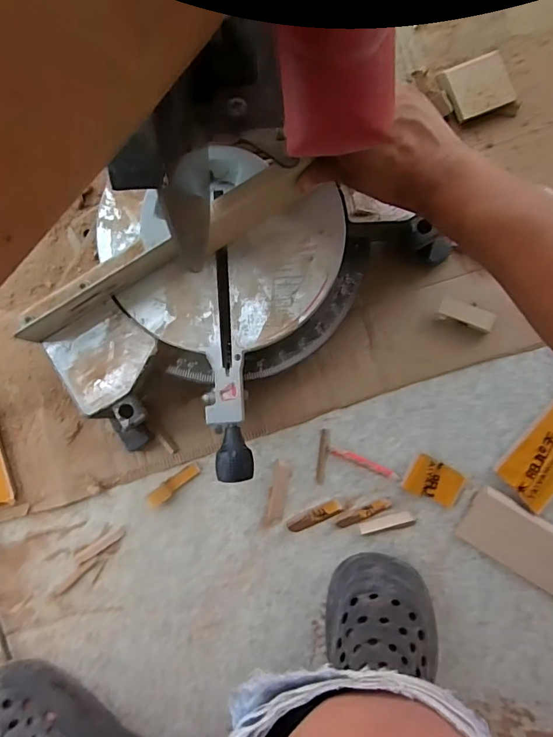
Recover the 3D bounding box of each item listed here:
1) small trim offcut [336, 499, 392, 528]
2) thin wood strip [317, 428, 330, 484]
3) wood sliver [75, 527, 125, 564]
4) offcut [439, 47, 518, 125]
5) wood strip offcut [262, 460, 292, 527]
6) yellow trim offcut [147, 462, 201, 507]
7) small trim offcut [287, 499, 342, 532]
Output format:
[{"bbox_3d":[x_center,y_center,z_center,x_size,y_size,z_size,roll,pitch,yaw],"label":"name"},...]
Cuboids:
[{"bbox_3d":[0.107,0.178,0.556,0.070,0.010,0.014,-24,89,0],"label":"small trim offcut"},{"bbox_3d":[0.058,0.109,0.559,0.011,0.004,0.067,5,89,0],"label":"thin wood strip"},{"bbox_3d":[-0.216,0.219,0.557,0.067,0.004,0.012,-31,89,0],"label":"wood sliver"},{"bbox_3d":[0.250,-0.349,0.563,0.077,0.018,0.067,-21,89,0],"label":"offcut"},{"bbox_3d":[0.002,0.155,0.557,0.022,0.009,0.080,12,89,1],"label":"wood strip offcut"},{"bbox_3d":[-0.126,0.142,0.555,0.075,0.007,0.018,-41,89,0],"label":"yellow trim offcut"},{"bbox_3d":[0.046,0.179,0.551,0.068,0.007,0.017,-28,89,0],"label":"small trim offcut"}]

